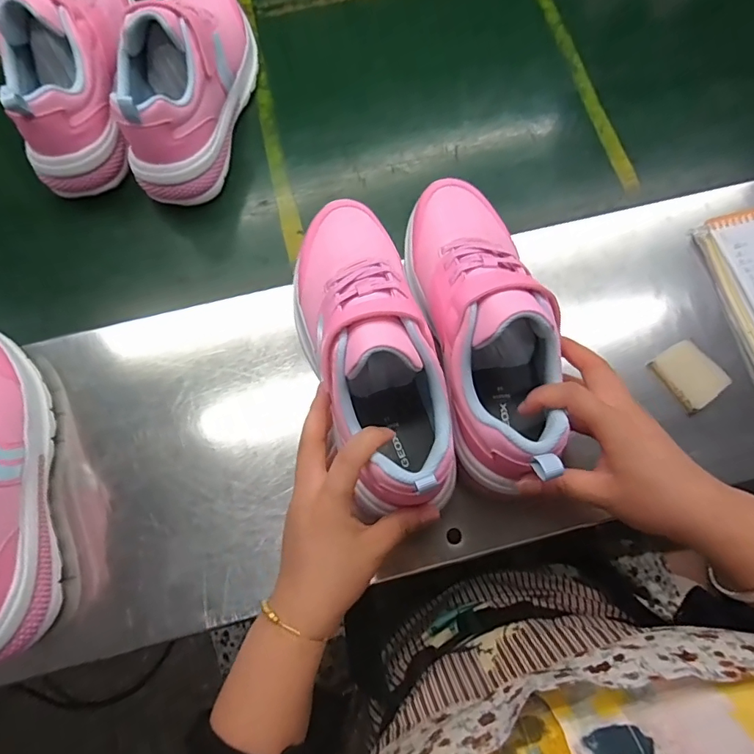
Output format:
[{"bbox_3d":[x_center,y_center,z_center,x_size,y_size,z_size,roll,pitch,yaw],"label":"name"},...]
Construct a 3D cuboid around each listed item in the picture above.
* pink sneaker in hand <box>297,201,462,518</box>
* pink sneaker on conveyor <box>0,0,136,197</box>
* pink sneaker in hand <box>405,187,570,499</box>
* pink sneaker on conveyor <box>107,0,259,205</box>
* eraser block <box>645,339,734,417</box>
[{"bbox_3d":[-0.009,-0.028,0.350,0.081,0.091,0.242,-18,73,-4],"label":"pink sneaker in hand"},{"bbox_3d":[-0.299,-0.312,0.460,0.086,0.113,0.237,-10,79,-2],"label":"pink sneaker on conveyor"},{"bbox_3d":[0.083,-0.048,0.357,0.073,0.096,0.248,-7,65,-2],"label":"pink sneaker in hand"},{"bbox_3d":[-0.186,-0.302,0.464,0.083,0.113,0.244,9,79,2],"label":"pink sneaker on conveyor"},{"bbox_3d":[0.270,-0.003,0.415,0.045,0.014,0.054,-33,81,-7],"label":"eraser block"}]

